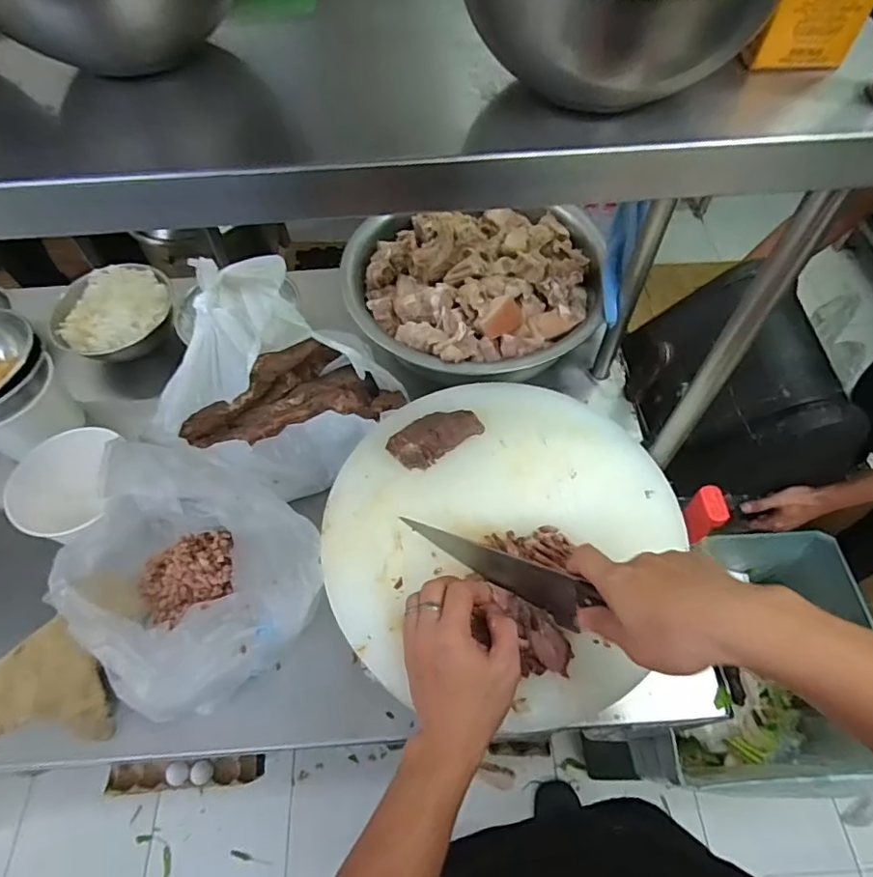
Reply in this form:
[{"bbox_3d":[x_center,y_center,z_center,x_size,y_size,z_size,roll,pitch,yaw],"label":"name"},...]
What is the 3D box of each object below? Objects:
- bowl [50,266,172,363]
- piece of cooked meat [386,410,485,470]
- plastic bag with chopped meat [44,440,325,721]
[{"bbox_3d":[-0.463,-0.174,0.811,0.146,0.093,0.165,40,67,23],"label":"bowl"},{"bbox_3d":[-0.001,-0.003,0.595,0.101,0.038,0.040,-30,62,-16],"label":"piece of cooked meat"},{"bbox_3d":[-0.247,0.139,0.555,0.254,0.143,0.210,38,67,22],"label":"plastic bag with chopped meat"}]

